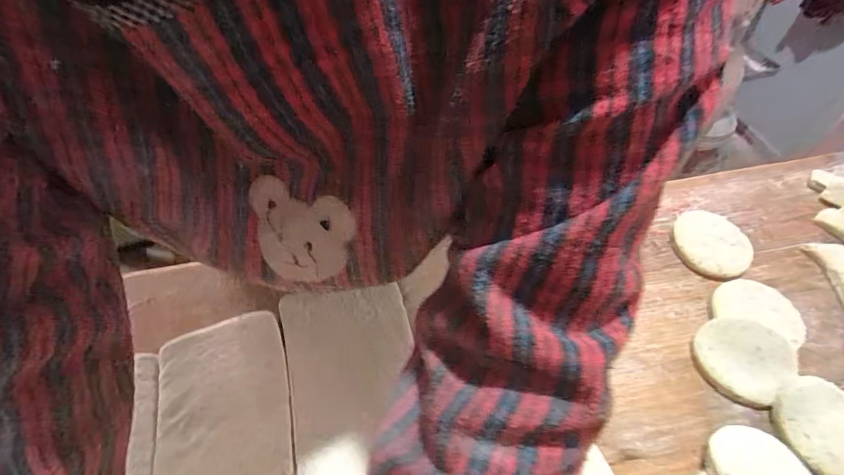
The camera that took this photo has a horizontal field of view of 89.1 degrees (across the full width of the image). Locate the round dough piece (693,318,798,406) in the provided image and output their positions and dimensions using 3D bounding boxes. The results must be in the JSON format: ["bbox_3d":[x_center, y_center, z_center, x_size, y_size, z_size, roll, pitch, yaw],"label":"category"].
[{"bbox_3d":[0.279,0.103,0.375,0.070,0.017,0.068,-1,54,1],"label":"round dough piece"}]

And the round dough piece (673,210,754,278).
[{"bbox_3d":[0.307,0.006,0.458,0.069,0.013,0.083,-11,54,-6],"label":"round dough piece"}]

